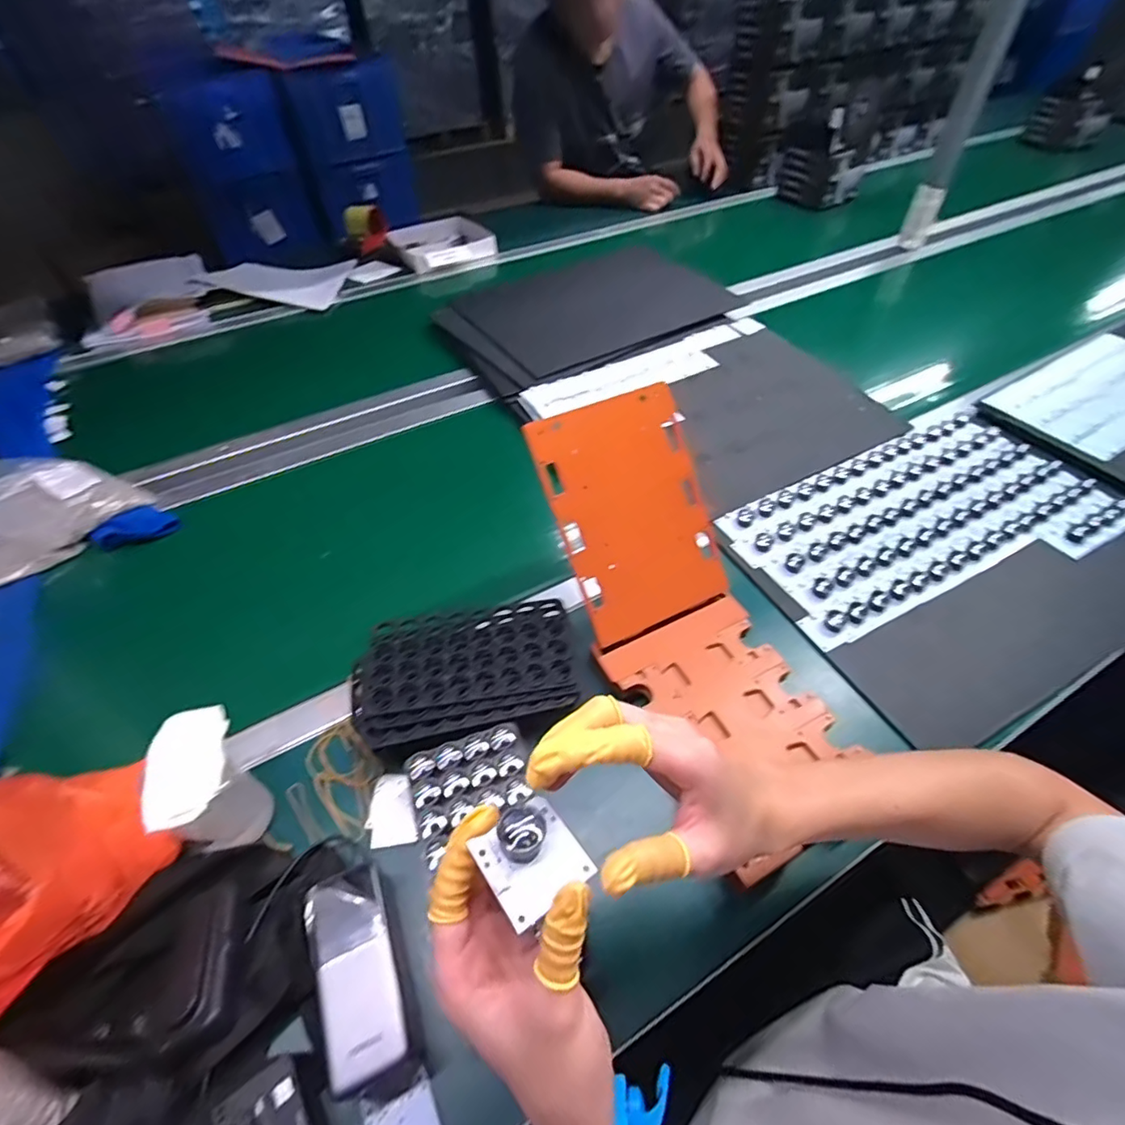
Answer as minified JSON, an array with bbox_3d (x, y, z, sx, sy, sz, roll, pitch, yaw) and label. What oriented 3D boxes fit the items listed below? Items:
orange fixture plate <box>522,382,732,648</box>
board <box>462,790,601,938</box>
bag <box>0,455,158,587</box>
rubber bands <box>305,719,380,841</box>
[{"bbox_3d":[0.077,-0.052,0.570,0.167,0.234,0.013,-23,13,-16],"label":"orange fixture plate"},{"bbox_3d":[-0.014,0.137,0.257,0.042,0.018,0.044,-31,56,-22],"label":"board"},{"bbox_3d":[-0.715,-0.063,0.718,0.157,0.085,0.257,34,59,27],"label":"bag"},{"bbox_3d":[-0.206,0.208,0.527,0.056,0.011,0.111,-33,57,-24],"label":"rubber bands"}]

